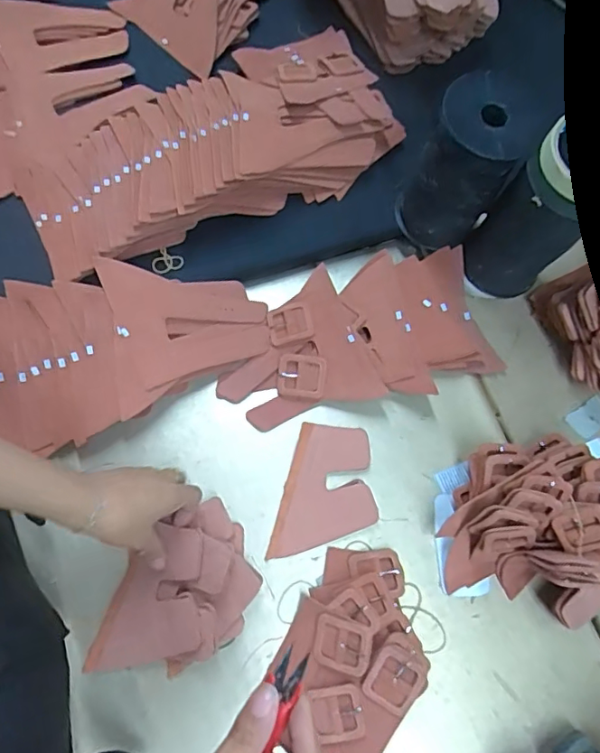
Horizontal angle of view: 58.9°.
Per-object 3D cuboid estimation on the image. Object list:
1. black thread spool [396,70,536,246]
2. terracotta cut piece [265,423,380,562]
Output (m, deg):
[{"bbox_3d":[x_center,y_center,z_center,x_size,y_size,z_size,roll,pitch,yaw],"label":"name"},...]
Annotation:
[{"bbox_3d":[0.171,-0.218,0.571,0.100,0.174,0.084,25,72,5],"label":"black thread spool"},{"bbox_3d":[0.032,0.125,0.566,0.097,0.008,0.147,14,71,3],"label":"terracotta cut piece"}]

